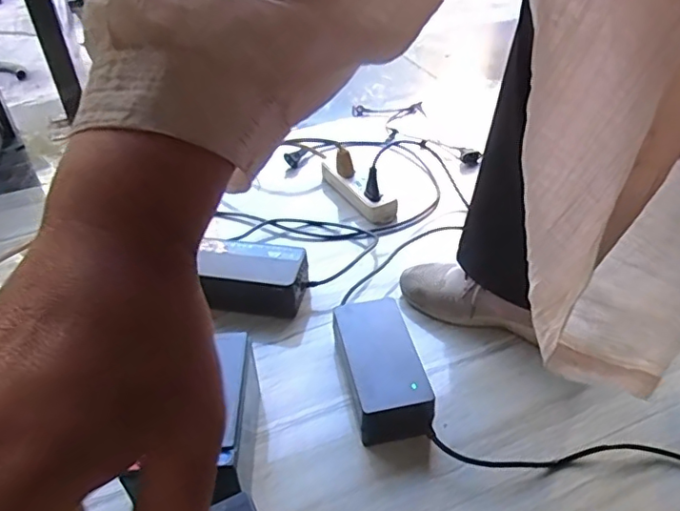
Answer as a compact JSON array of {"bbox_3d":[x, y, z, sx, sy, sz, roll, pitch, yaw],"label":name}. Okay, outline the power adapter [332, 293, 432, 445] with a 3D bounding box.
[{"bbox_3d":[0.043,0.123,0.619,0.075,0.061,0.152,-9,40,-8],"label":"power adapter"}]

